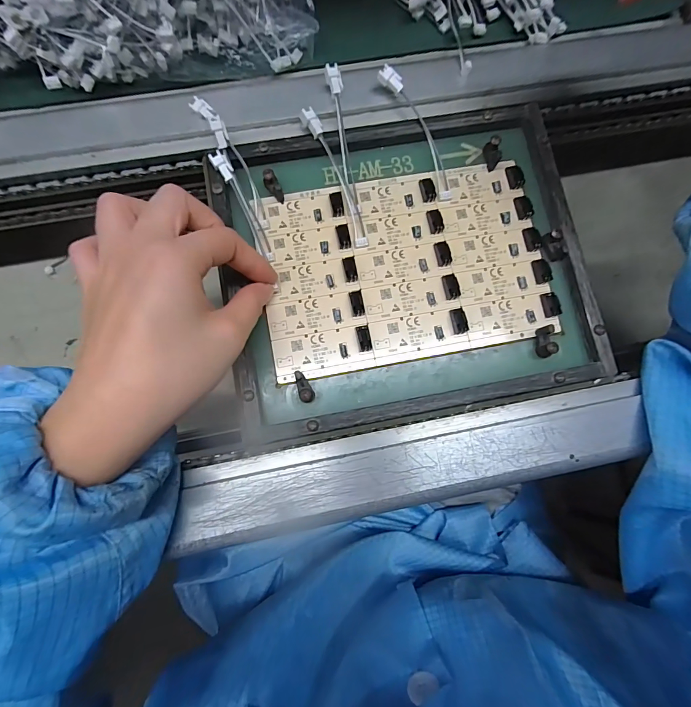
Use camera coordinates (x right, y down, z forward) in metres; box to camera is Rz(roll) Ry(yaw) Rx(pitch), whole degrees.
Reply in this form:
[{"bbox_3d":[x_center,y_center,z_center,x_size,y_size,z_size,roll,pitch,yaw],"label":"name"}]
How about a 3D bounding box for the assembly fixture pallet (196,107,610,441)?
[{"bbox_3d":[0.040,-0.058,0.247,0.235,0.014,0.194,-10,82,-4],"label":"assembly fixture pallet"}]

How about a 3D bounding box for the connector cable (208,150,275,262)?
[{"bbox_3d":[-0.068,-0.098,0.247,0.010,0.008,0.077,-27,96,-6],"label":"connector cable"}]

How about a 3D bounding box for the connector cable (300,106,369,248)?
[{"bbox_3d":[-0.006,-0.119,0.249,0.012,0.019,0.096,-24,83,-6],"label":"connector cable"}]

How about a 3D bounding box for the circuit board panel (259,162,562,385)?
[{"bbox_3d":[0.041,-0.060,0.250,0.191,0.008,0.127,-10,82,-4],"label":"circuit board panel"}]

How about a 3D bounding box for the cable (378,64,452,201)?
[{"bbox_3d":[0.052,-0.153,0.257,0.021,0.010,0.096,-32,97,-7],"label":"cable"}]

